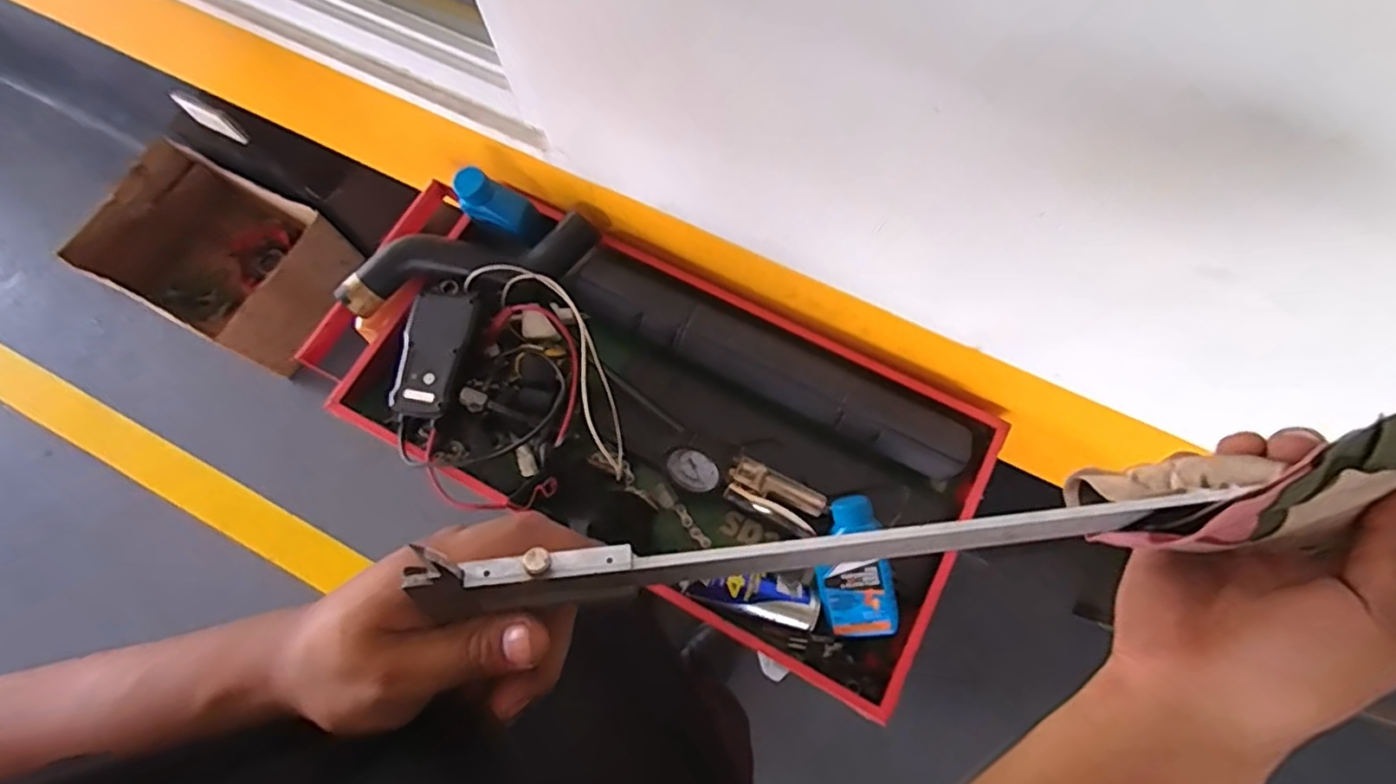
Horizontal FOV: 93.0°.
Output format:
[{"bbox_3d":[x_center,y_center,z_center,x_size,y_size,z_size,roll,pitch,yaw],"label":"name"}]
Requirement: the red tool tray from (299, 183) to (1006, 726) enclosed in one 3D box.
[{"bbox_3d":[-0.072,0.019,0.762,0.749,0.101,0.338,26,75,9],"label":"red tool tray"}]

